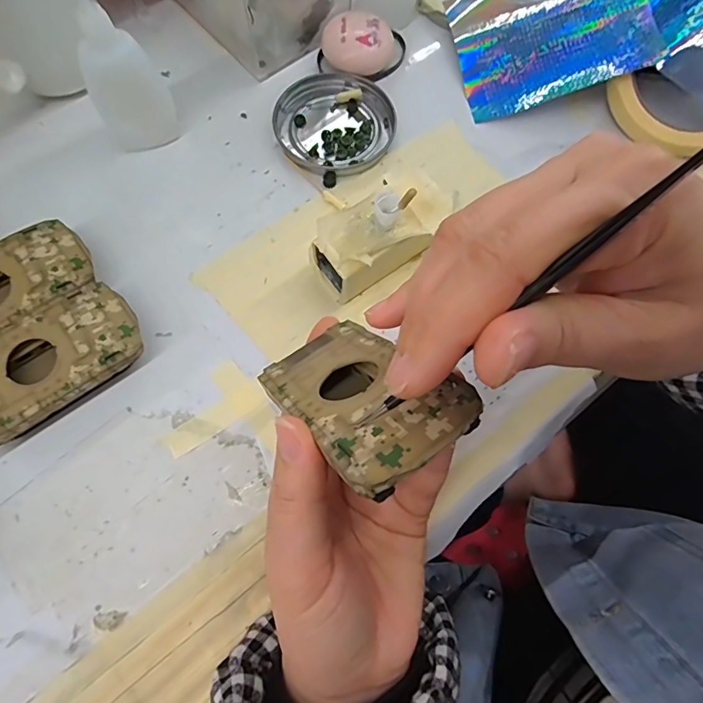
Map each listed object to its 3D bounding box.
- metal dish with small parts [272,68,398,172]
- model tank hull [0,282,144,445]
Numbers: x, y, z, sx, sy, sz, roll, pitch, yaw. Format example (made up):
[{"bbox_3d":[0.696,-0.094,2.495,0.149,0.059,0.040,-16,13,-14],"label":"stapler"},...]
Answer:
[{"bbox_3d":[-0.012,-0.153,0.318,0.076,0.009,0.076,1,72,-2],"label":"metal dish with small parts"},{"bbox_3d":[-0.158,0.008,0.251,0.095,0.024,0.049,-35,77,-13],"label":"model tank hull"}]

